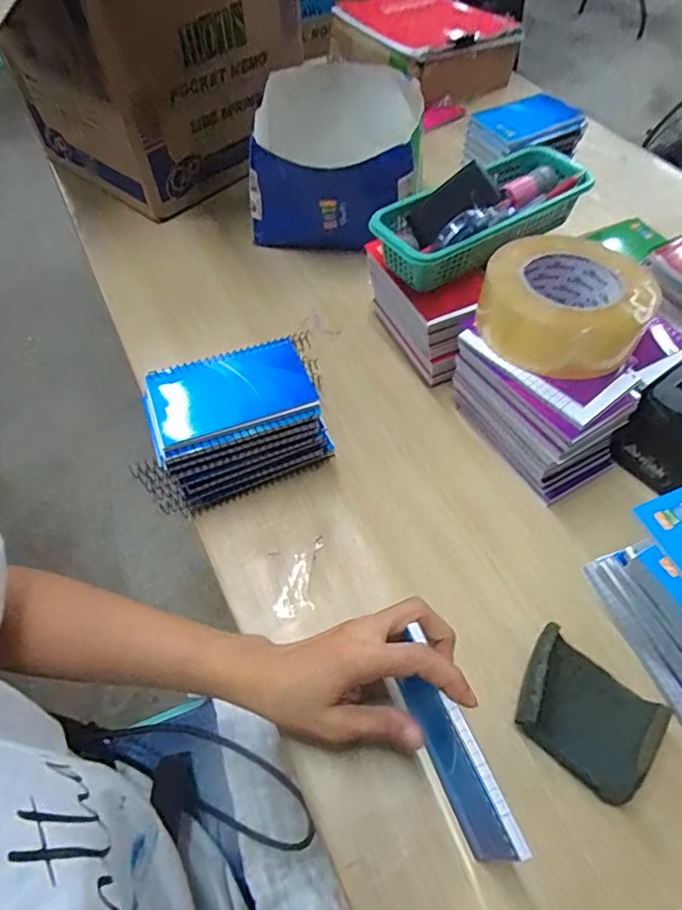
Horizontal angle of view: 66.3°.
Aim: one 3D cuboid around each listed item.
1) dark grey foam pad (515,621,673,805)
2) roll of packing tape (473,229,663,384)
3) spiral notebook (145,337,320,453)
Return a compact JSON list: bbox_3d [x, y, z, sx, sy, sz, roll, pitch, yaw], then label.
[{"bbox_3d":[0.165,0.179,0.358,0.089,0.036,0.072,33,64,22],"label":"dark grey foam pad"},{"bbox_3d":[0.183,-0.127,0.435,0.122,0.049,0.122,-1,56,1],"label":"roll of packing tape"},{"bbox_3d":[-0.092,-0.054,0.436,0.128,0.015,0.082,-19,58,-11],"label":"spiral notebook"}]

